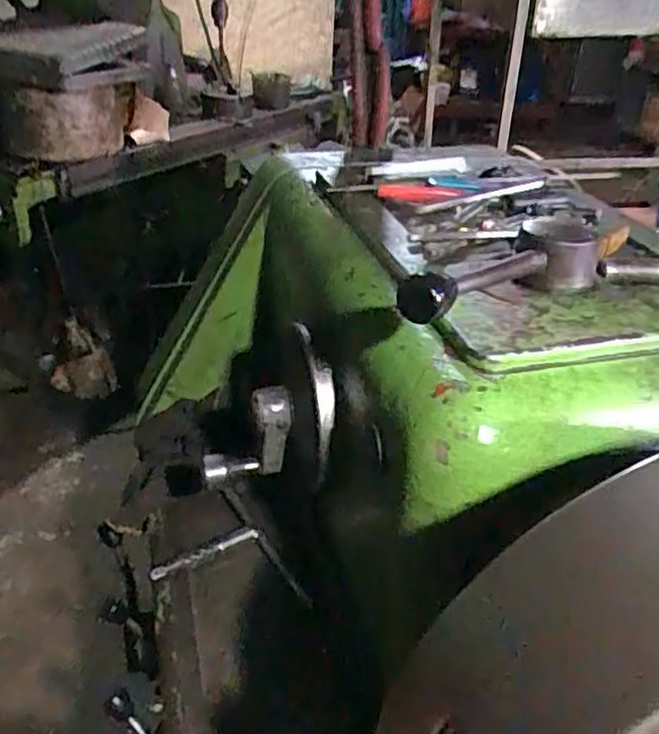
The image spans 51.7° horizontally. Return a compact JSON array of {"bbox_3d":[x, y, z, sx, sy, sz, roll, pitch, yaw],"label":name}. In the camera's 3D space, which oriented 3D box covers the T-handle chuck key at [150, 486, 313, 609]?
[{"bbox_3d":[-0.125,0.234,0.786,0.130,0.022,0.186,-23,51,-32],"label":"T-handle chuck key"}]

